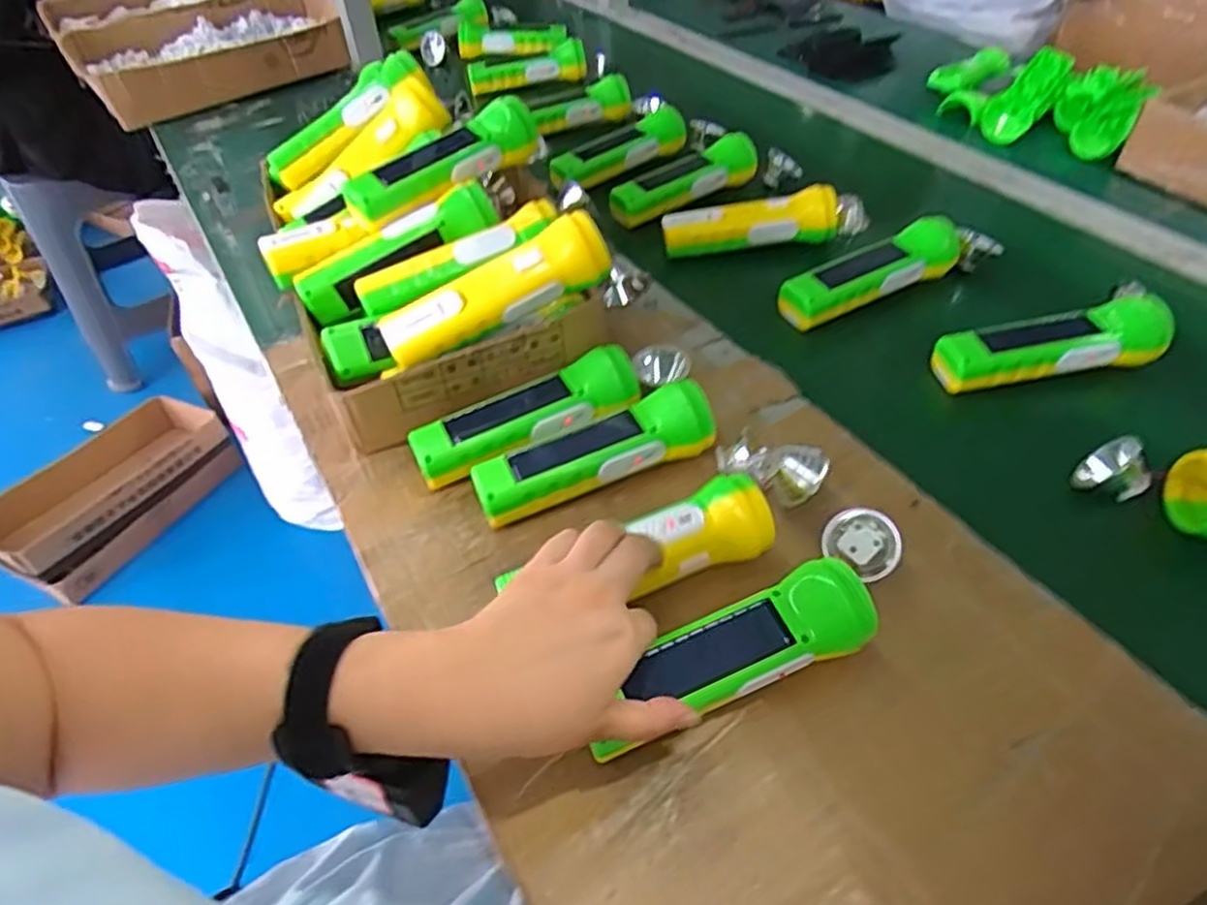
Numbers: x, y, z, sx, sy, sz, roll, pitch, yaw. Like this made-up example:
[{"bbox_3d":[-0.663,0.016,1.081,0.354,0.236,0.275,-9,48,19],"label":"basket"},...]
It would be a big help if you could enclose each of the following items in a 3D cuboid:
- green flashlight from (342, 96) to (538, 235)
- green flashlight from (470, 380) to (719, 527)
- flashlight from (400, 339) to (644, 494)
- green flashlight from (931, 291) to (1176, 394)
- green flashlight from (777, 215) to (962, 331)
[{"bbox_3d":[-0.126,-0.233,0.602,0.175,0.056,0.053,-30,50,-22],"label":"green flashlight"},{"bbox_3d":[-0.005,0.002,0.502,0.167,0.044,0.048,-18,47,-12],"label":"green flashlight"},{"bbox_3d":[-0.053,-0.024,0.529,0.166,0.044,0.054,-25,49,-18],"label":"flashlight"},{"bbox_3d":[0.349,-0.081,0.571,0.184,0.047,0.045,-6,45,-1],"label":"green flashlight"},{"bbox_3d":[0.239,-0.161,0.648,0.179,0.037,0.052,-21,47,-15],"label":"green flashlight"}]

